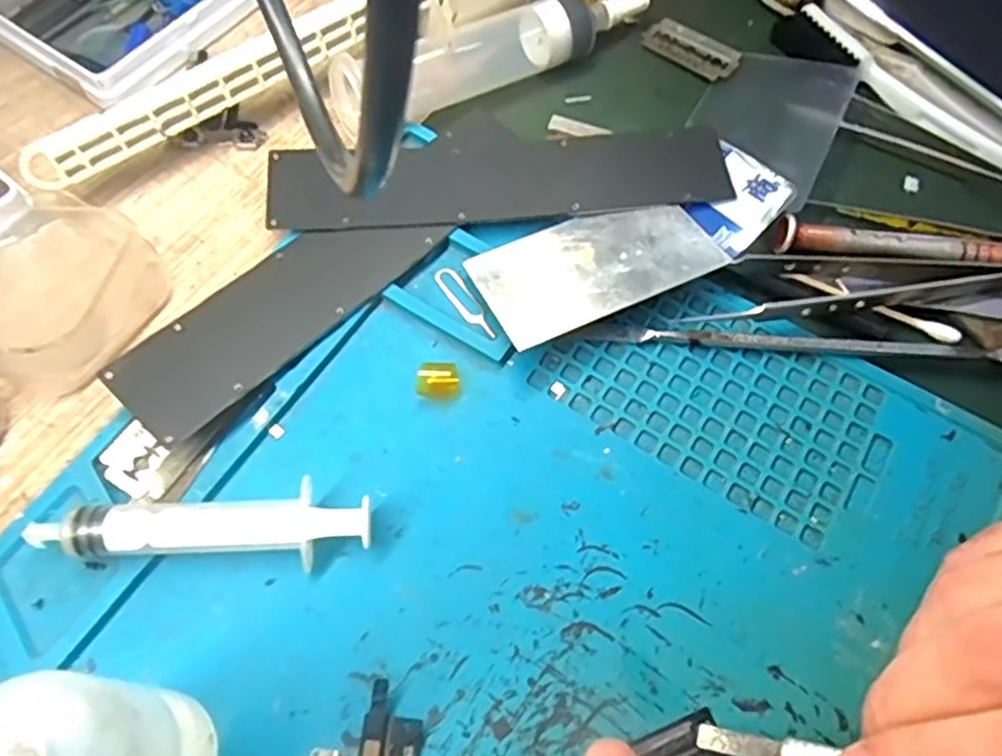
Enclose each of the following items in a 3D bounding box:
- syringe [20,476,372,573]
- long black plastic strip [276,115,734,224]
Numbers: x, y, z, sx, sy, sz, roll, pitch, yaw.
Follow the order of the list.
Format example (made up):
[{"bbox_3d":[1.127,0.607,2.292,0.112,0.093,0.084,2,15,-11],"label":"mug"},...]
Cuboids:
[{"bbox_3d":[-0.082,0.040,0.202,0.088,0.019,0.024,3,65,-1],"label":"syringe"},{"bbox_3d":[0.000,-0.077,0.264,0.163,0.006,0.042,-4,65,-4],"label":"long black plastic strip"}]

